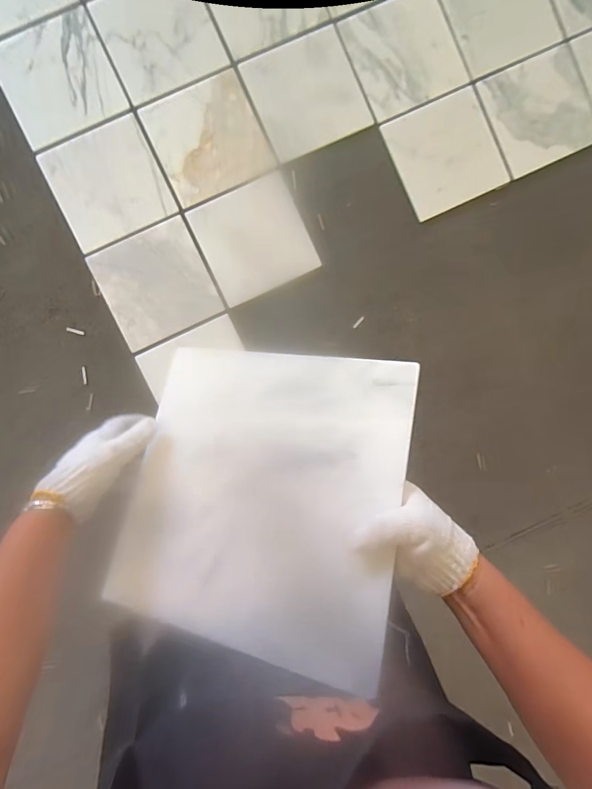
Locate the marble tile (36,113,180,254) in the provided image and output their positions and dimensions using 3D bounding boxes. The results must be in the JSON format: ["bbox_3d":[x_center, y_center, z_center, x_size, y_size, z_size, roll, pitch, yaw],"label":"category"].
[{"bbox_3d":[-0.523,-0.589,1.103,0.291,0.012,0.281,-26,95,-2],"label":"marble tile"}]

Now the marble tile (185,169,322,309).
[{"bbox_3d":[-0.120,-0.450,1.141,0.294,0.017,0.293,-24,99,4],"label":"marble tile"}]

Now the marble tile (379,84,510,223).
[{"bbox_3d":[0.451,-0.719,1.180,0.297,0.012,0.291,-24,102,4],"label":"marble tile"}]

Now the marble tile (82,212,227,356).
[{"bbox_3d":[-0.400,-0.321,1.130,0.292,0.013,0.293,-27,95,-2],"label":"marble tile"}]

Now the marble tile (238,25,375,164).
[{"bbox_3d":[0.033,-0.862,1.134,0.291,0.011,0.283,-25,100,3],"label":"marble tile"}]

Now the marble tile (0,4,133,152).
[{"bbox_3d":[-0.648,-0.864,1.076,0.290,0.008,0.300,-26,95,-2],"label":"marble tile"}]

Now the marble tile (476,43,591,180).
[{"bbox_3d":[0.740,-0.853,1.190,0.320,0.015,0.293,-26,99,-4],"label":"marble tile"}]

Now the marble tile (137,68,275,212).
[{"bbox_3d":[-0.246,-0.729,1.126,0.300,0.017,0.286,-25,97,-3],"label":"marble tile"}]

